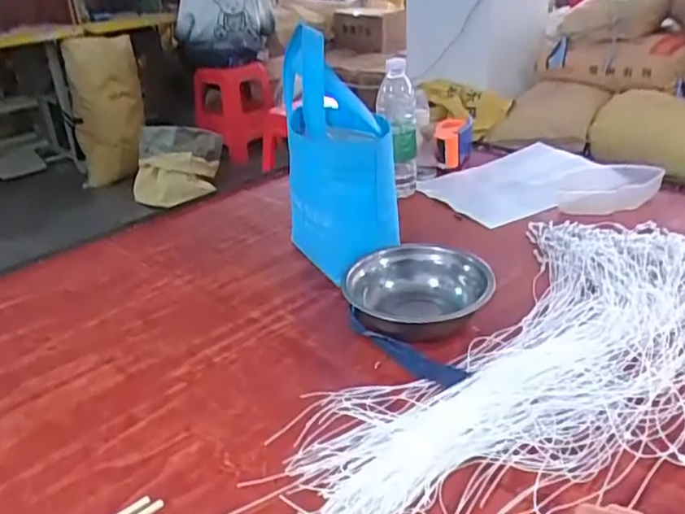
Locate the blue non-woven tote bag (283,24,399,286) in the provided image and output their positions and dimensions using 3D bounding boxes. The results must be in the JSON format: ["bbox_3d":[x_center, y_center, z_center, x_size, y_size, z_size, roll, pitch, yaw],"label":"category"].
[{"bbox_3d":[-0.004,-0.122,0.769,0.128,0.291,0.139,-6,29,-3],"label":"blue non-woven tote bag"}]

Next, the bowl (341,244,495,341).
[{"bbox_3d":[0.082,0.038,0.699,0.152,0.054,0.152,-6,29,-3],"label":"bowl"}]

